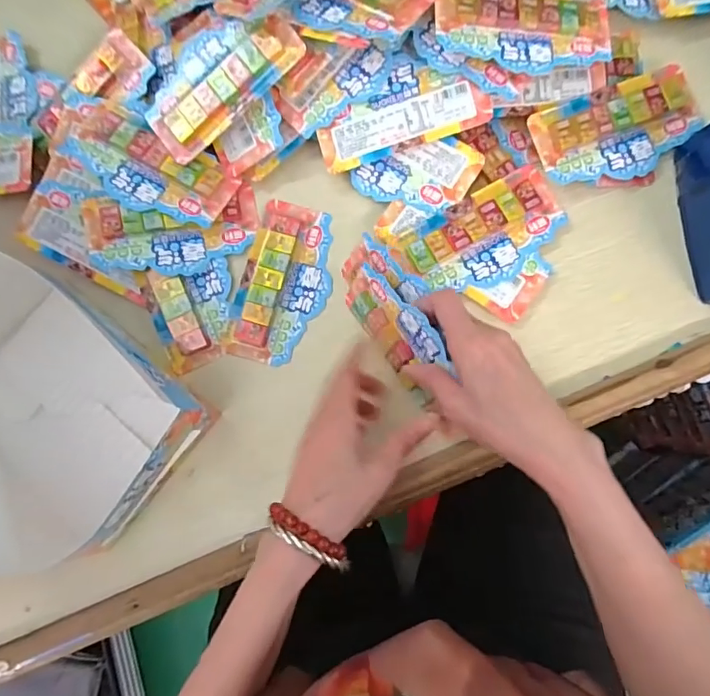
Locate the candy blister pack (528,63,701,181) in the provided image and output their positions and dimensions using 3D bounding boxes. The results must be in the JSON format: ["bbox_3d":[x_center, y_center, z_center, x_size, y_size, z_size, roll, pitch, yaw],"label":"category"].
[{"bbox_3d":[0.224,-0.184,0.412,0.141,0.019,0.078,-21,83,2],"label":"candy blister pack"}]

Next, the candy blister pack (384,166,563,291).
[{"bbox_3d":[0.110,-0.093,0.415,0.141,0.009,0.076,-31,83,0],"label":"candy blister pack"}]

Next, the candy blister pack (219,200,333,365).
[{"bbox_3d":[-0.064,-0.057,0.437,0.078,0.009,0.144,17,85,6],"label":"candy blister pack"}]

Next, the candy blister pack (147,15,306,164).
[{"bbox_3d":[-0.122,-0.238,0.419,0.142,0.020,0.087,-36,83,0],"label":"candy blister pack"}]

